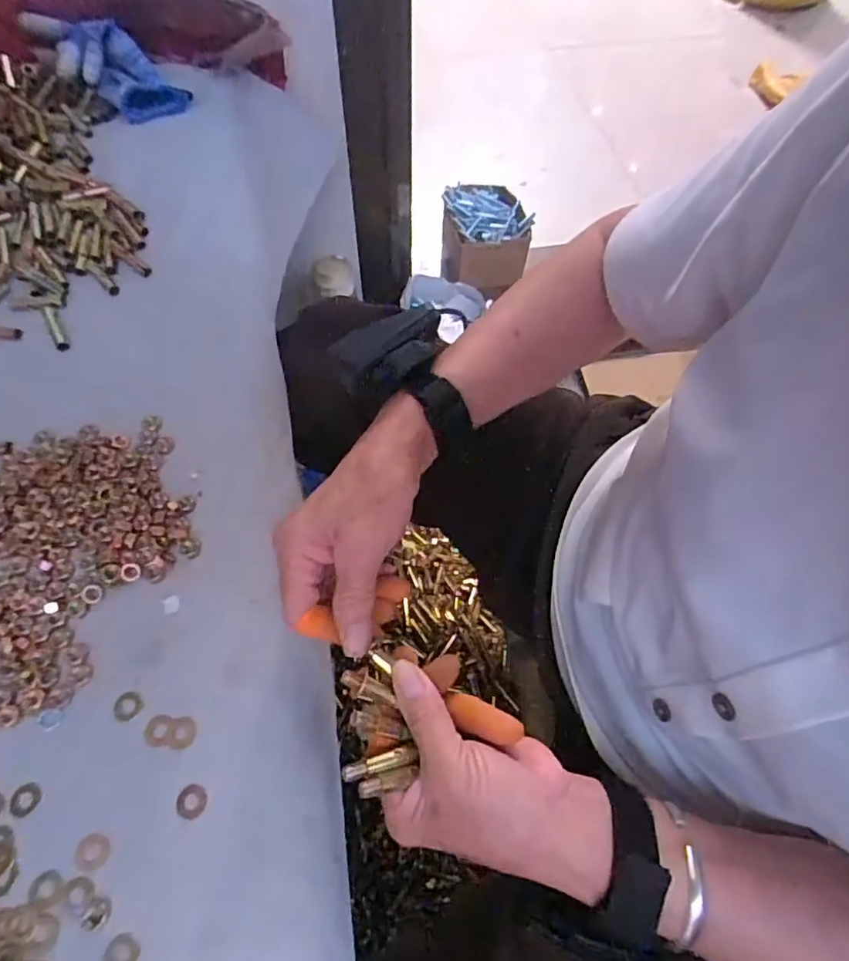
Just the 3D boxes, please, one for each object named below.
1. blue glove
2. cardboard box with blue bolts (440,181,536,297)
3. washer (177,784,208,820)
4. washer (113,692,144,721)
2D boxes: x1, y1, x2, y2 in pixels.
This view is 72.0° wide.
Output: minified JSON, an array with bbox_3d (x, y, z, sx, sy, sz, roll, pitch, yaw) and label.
[{"bbox_3d":[-0.333,-0.442,0.612,0.169,0.052,0.081,37,66,18],"label":"blue glove"},{"bbox_3d":[0.121,-0.493,1.174,0.171,0.141,0.153,5,60,1],"label":"cardboard box with blue bolts"},{"bbox_3d":[-0.132,0.181,0.329,0.017,0.004,0.017,1,60,-1],"label":"washer"},{"bbox_3d":[-0.180,0.136,0.353,0.017,0.004,0.016,-36,68,-18],"label":"washer"}]

